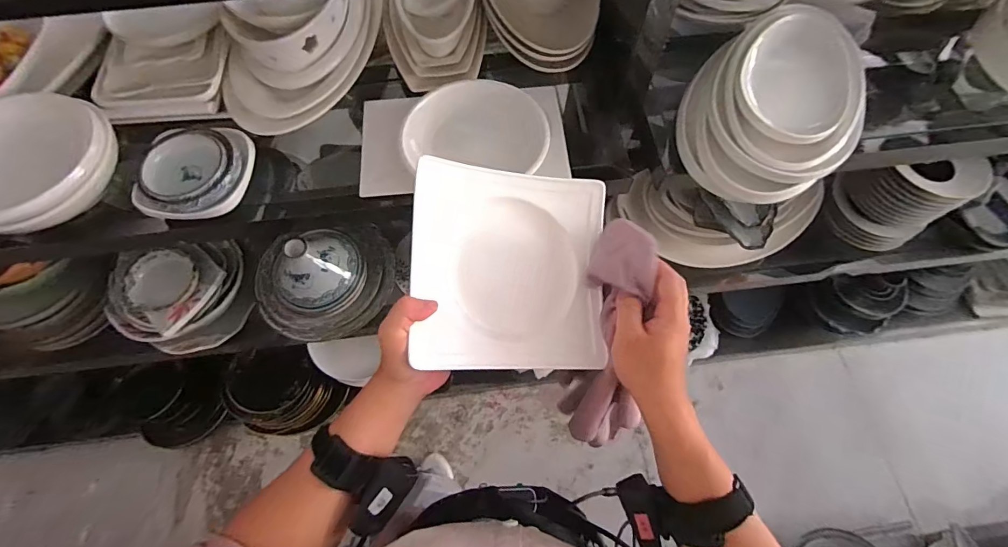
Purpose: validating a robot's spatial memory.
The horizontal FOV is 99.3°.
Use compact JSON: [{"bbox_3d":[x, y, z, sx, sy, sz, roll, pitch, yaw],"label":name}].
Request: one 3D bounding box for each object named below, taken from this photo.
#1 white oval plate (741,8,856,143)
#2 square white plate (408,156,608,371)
[{"bbox_3d":[0.479,-0.326,0.693,0.167,0.034,0.256,24,69,10],"label":"white oval plate"},{"bbox_3d":[0.008,-0.005,0.439,0.198,0.027,0.198,3,81,-17],"label":"square white plate"}]

